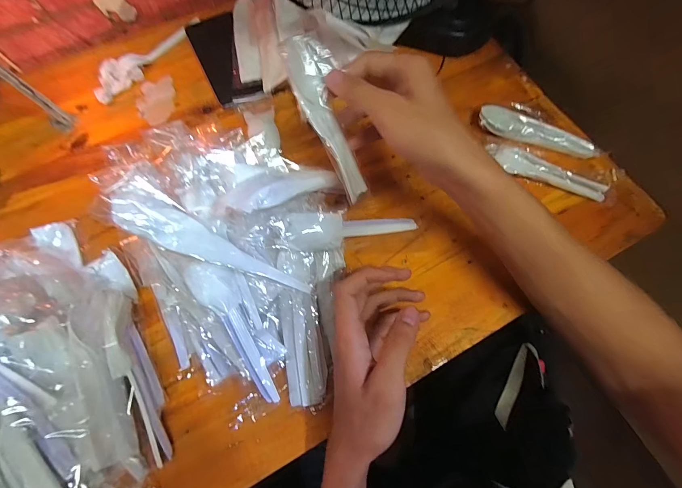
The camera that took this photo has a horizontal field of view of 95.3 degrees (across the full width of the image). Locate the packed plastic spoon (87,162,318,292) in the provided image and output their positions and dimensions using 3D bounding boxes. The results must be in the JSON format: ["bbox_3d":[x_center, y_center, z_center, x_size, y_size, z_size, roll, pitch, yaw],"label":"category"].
[{"bbox_3d":[-0.107,0.000,0.268,0.181,0.014,0.044,33,70,-23],"label":"packed plastic spoon"}]

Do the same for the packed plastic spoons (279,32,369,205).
[{"bbox_3d":[-0.008,-0.111,0.292,0.044,0.024,0.150,-29,117,-10],"label":"packed plastic spoons"}]

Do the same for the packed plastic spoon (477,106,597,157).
[{"bbox_3d":[0.242,-0.135,0.387,0.143,0.021,0.039,25,72,8],"label":"packed plastic spoon"}]

